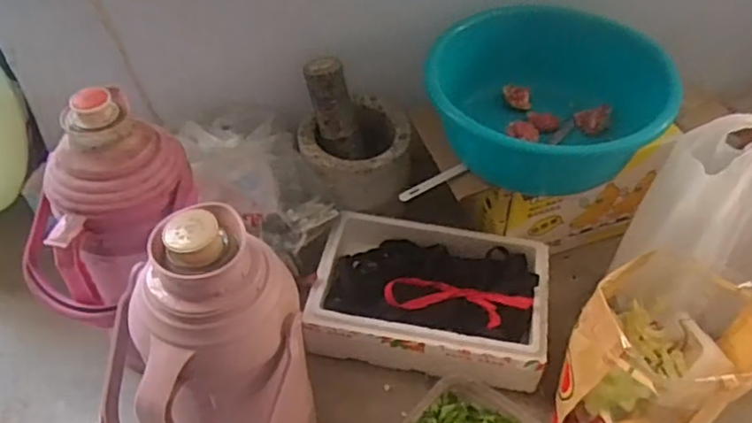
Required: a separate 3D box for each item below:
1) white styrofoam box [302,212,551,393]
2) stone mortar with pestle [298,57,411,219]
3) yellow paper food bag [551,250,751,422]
[{"bbox_3d":[0.074,0.122,0.893,0.308,0.076,0.214,10,47,8],"label":"white styrofoam box"},{"bbox_3d":[-0.029,-0.107,0.959,0.163,0.194,0.151,-4,47,-5],"label":"stone mortar with pestle"},{"bbox_3d":[0.325,0.179,0.760,0.165,0.210,0.206,34,55,27],"label":"yellow paper food bag"}]

